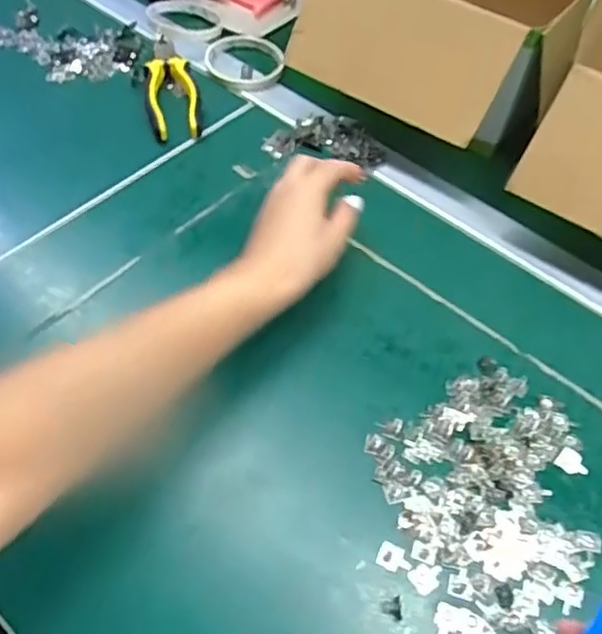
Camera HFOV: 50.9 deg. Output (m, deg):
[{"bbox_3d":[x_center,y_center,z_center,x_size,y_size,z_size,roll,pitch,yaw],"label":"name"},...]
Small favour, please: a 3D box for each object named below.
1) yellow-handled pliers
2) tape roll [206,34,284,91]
[{"bbox_3d":[-0.134,-0.235,0.640,0.050,0.017,0.149,-9,55,-9],"label":"yellow-handled pliers"},{"bbox_3d":[-0.060,-0.276,0.683,0.083,0.012,0.091,1,54,-2],"label":"tape roll"}]

